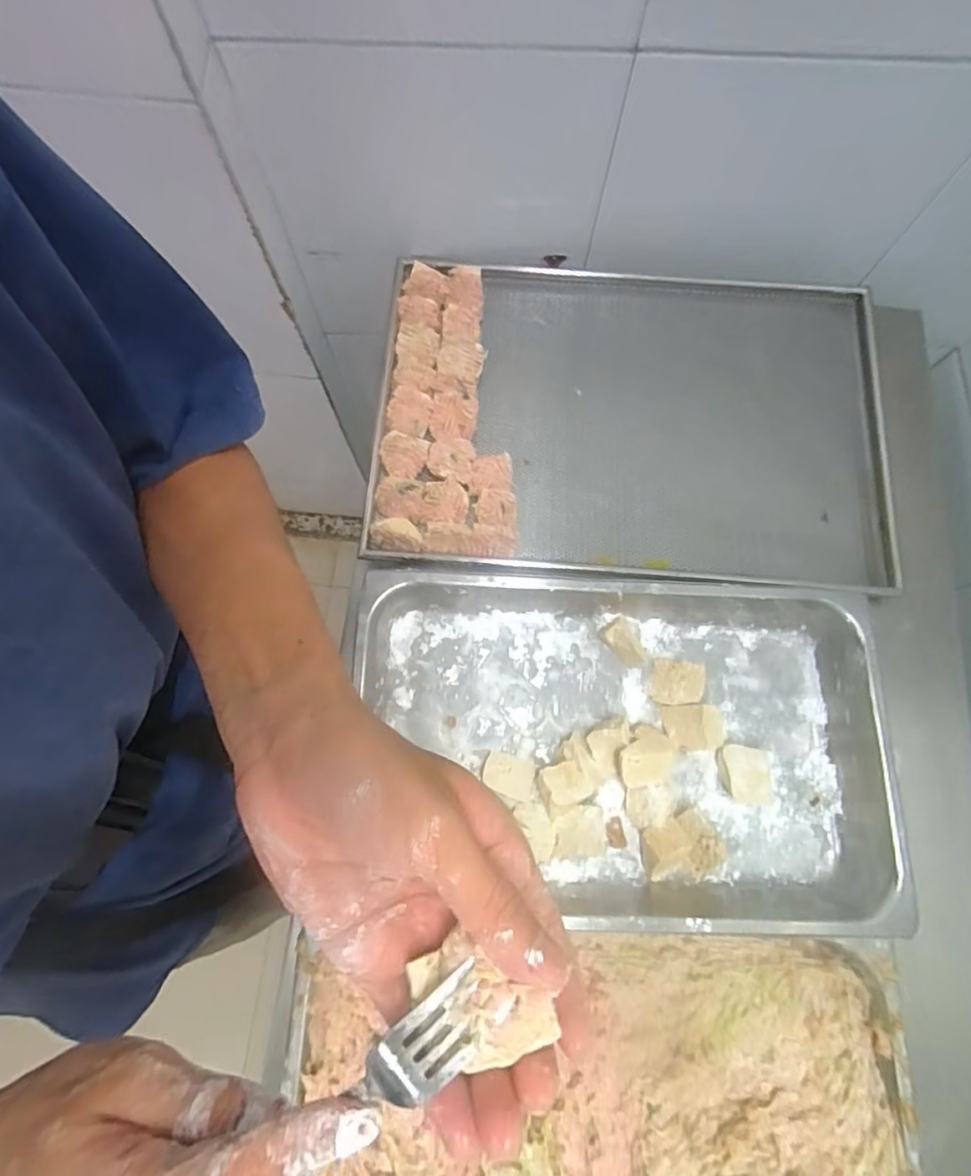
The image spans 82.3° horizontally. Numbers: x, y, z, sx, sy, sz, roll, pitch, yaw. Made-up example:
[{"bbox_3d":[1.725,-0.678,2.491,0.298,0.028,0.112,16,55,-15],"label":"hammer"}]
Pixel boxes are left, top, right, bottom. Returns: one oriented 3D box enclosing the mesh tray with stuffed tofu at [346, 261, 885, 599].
[{"bbox_3d":[0.181,-0.200,0.672,0.609,0.061,0.407,4,75,0],"label":"mesh tray with stuffed tofu"}]

